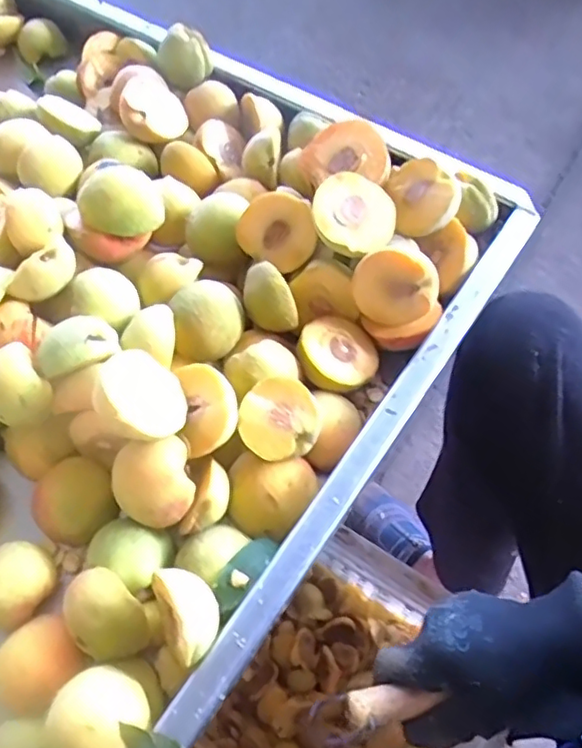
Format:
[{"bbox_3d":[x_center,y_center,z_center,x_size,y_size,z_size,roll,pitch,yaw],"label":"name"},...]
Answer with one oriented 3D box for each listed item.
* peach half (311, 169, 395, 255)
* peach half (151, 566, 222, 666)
[{"bbox_3d":[0.047,-0.122,0.481,0.064,0.031,0.057,29,81,-7],"label":"peach half"},{"bbox_3d":[-0.062,0.148,0.375,0.035,0.041,0.054,-9,62,-3],"label":"peach half"}]

